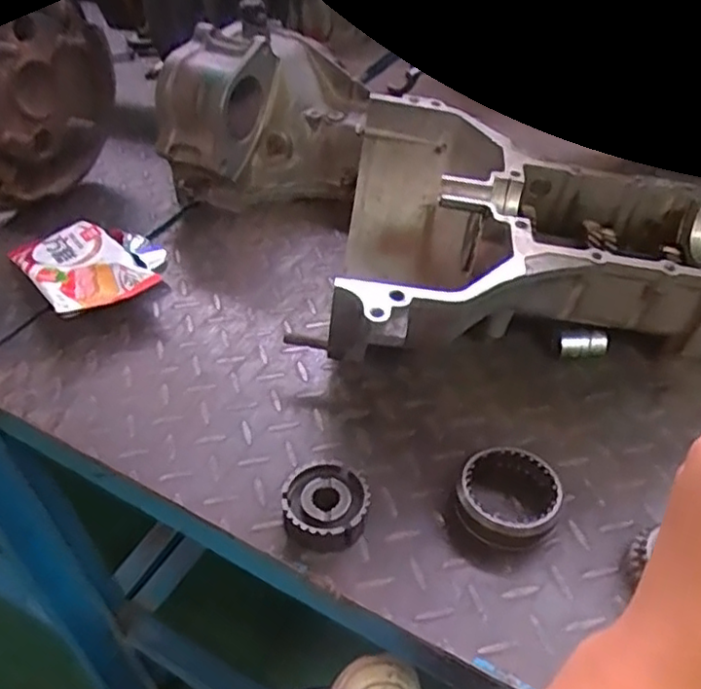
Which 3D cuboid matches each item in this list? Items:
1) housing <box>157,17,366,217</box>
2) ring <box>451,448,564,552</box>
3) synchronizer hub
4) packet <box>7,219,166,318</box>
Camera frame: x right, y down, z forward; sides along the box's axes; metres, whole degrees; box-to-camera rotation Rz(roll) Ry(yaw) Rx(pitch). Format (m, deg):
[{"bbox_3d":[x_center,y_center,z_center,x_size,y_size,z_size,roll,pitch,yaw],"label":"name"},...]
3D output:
[{"bbox_3d":[-0.091,-0.241,0.714,0.205,0.149,0.146,0,43,0],"label":"housing"},{"bbox_3d":[0.104,0.097,0.433,0.063,0.016,0.064,-1,41,1],"label":"ring"},{"bbox_3d":[-0.015,0.102,0.430,0.054,0.022,0.055,-1,41,1],"label":"synchronizer hub"},{"bbox_3d":[-0.241,-0.076,0.626,0.116,0.030,0.149,-30,48,-28],"label":"packet"}]

